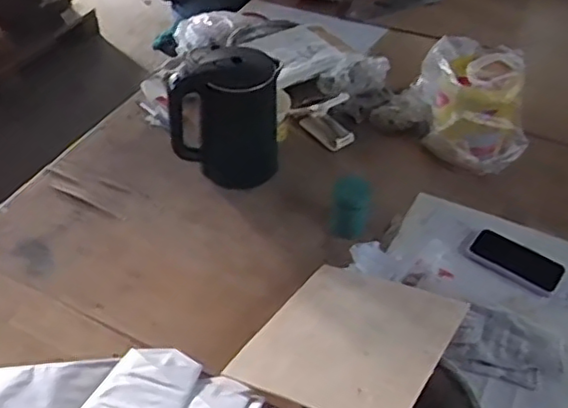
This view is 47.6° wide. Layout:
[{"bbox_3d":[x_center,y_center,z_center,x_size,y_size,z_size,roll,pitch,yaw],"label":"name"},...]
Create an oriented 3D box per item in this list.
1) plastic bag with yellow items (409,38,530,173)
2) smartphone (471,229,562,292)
[{"bbox_3d":[0.359,-0.194,1.216,0.167,0.180,0.215,0,44,-2],"label":"plastic bag with yellow items"},{"bbox_3d":[0.383,0.086,1.052,0.141,0.012,0.076,30,49,22],"label":"smartphone"}]

